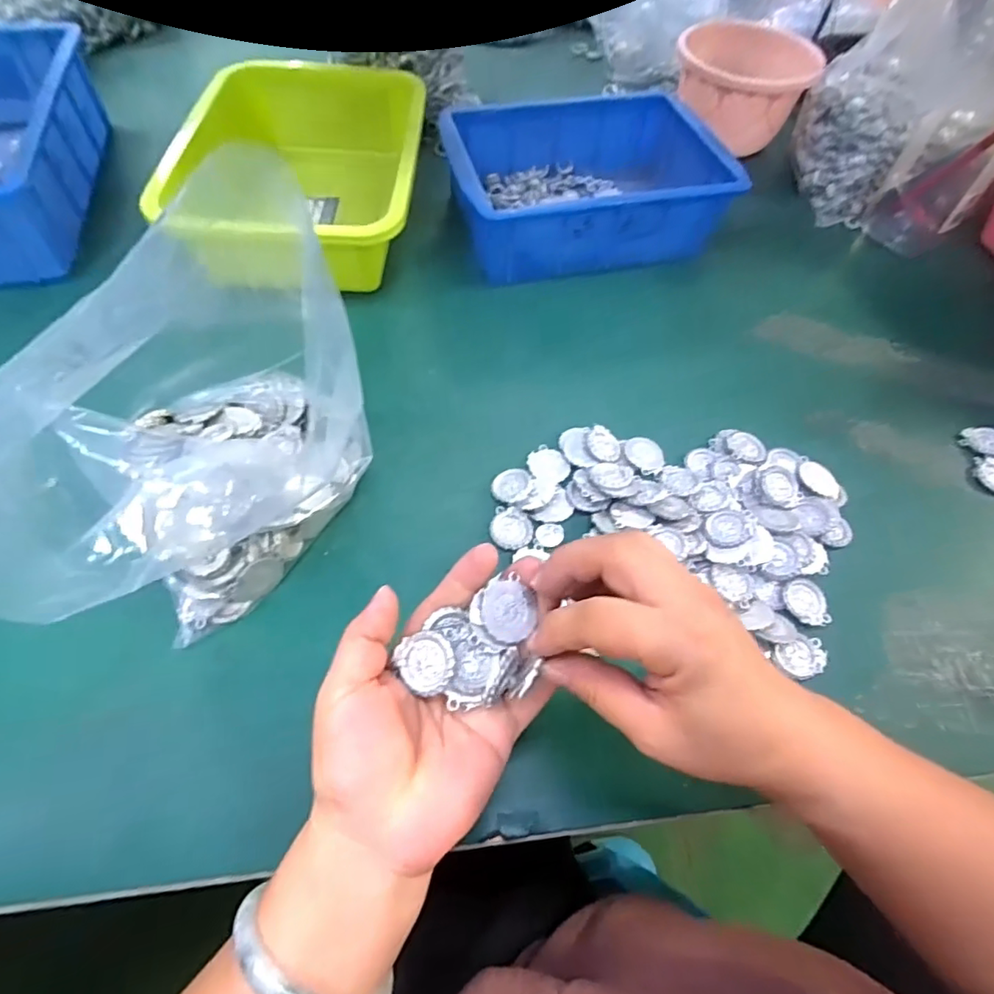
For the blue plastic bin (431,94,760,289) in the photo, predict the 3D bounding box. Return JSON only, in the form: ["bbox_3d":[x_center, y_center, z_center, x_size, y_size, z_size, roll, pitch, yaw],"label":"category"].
[{"bbox_3d":[0.079,-0.296,0.530,0.242,0.070,0.168,-10,60,-11],"label":"blue plastic bin"}]

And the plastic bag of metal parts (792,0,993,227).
[{"bbox_3d":[0.385,-0.377,0.535,0.127,0.191,0.134,-1,59,-5],"label":"plastic bag of metal parts"}]

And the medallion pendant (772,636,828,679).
[{"bbox_3d":[0.181,0.095,0.330,0.029,0.007,0.022,-10,60,-11],"label":"medallion pendant"}]

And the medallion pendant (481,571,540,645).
[{"bbox_3d":[0.006,0.053,0.264,0.025,0.004,0.031,-10,82,-24],"label":"medallion pendant"}]

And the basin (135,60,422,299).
[{"bbox_3d":[-0.163,-0.283,0.492,0.188,0.077,0.226,2,58,-4],"label":"basin"}]

